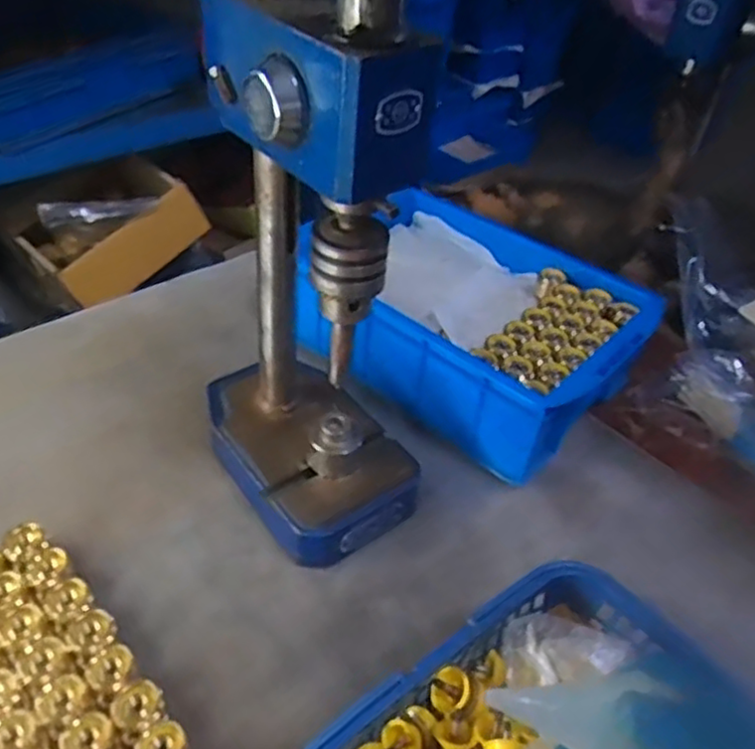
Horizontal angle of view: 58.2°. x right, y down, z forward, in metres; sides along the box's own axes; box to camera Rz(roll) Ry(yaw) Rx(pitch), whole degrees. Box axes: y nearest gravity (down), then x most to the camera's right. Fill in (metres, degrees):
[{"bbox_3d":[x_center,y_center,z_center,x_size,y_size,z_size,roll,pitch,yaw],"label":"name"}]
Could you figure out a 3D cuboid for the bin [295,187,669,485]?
[{"bbox_3d":[0.095,-0.058,0.732,0.340,0.110,0.246,30,46,24],"label":"bin"}]

